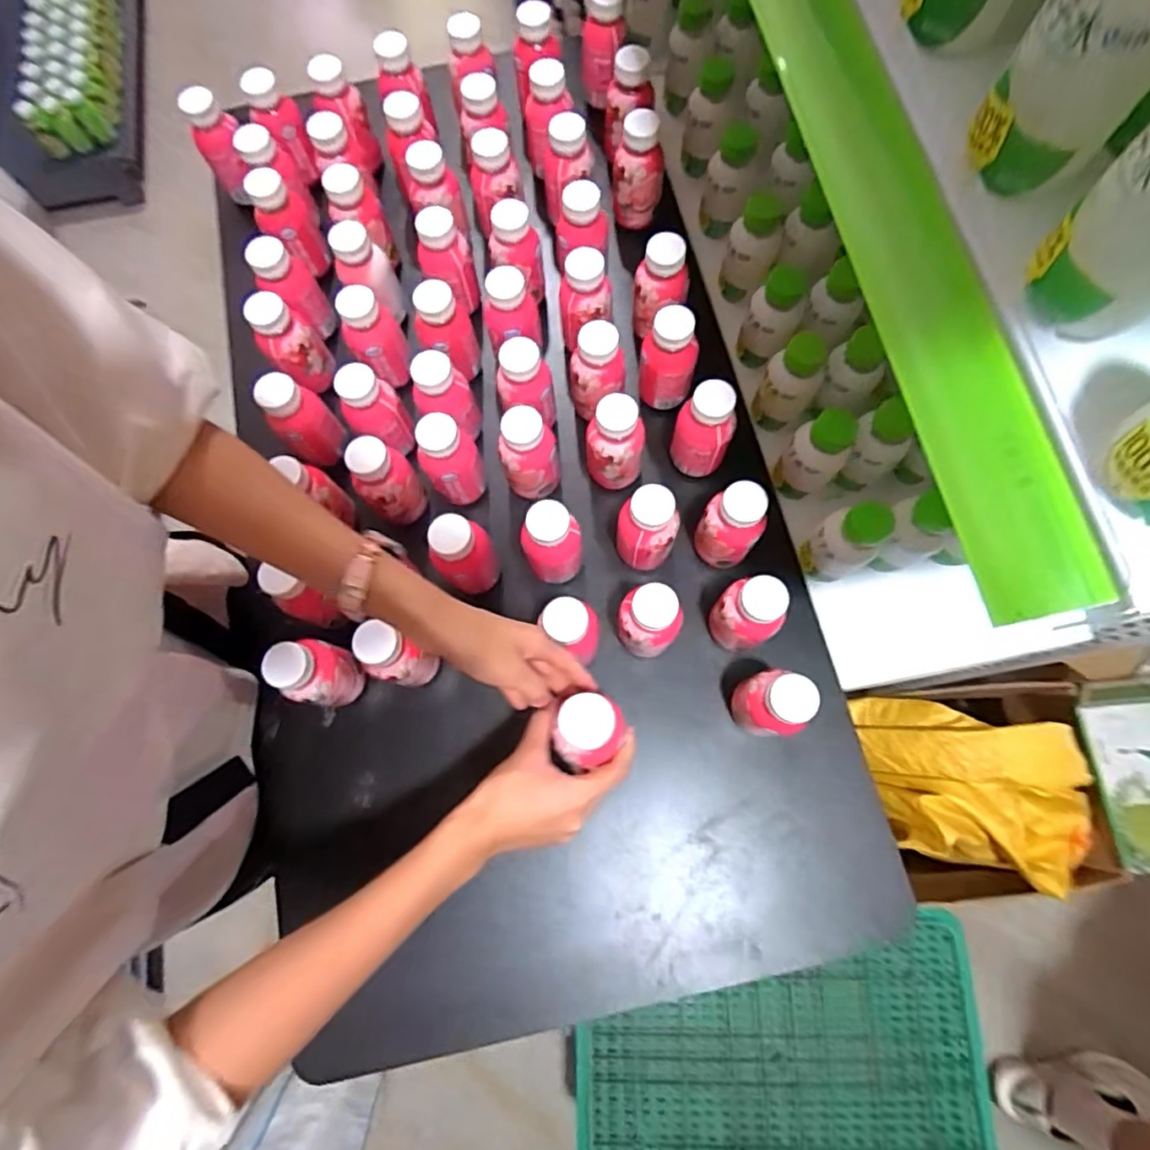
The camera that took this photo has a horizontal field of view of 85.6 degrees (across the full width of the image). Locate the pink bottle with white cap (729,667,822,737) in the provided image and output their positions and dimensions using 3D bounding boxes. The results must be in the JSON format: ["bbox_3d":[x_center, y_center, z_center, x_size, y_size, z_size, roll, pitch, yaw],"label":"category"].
[{"bbox_3d":[0.175,0.120,0.572,0.049,0.139,0.054,-4,74,1],"label":"pink bottle with white cap"}]

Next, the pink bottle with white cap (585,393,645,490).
[{"bbox_3d":[0.040,-0.133,0.634,0.059,0.115,0.050,6,75,4],"label":"pink bottle with white cap"}]

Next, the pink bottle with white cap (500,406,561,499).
[{"bbox_3d":[-0.046,-0.120,0.634,0.059,0.110,0.052,-18,75,-3],"label":"pink bottle with white cap"}]

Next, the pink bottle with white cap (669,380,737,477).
[{"bbox_3d":[0.131,-0.148,0.634,0.059,0.109,0.058,-1,74,2],"label":"pink bottle with white cap"}]

